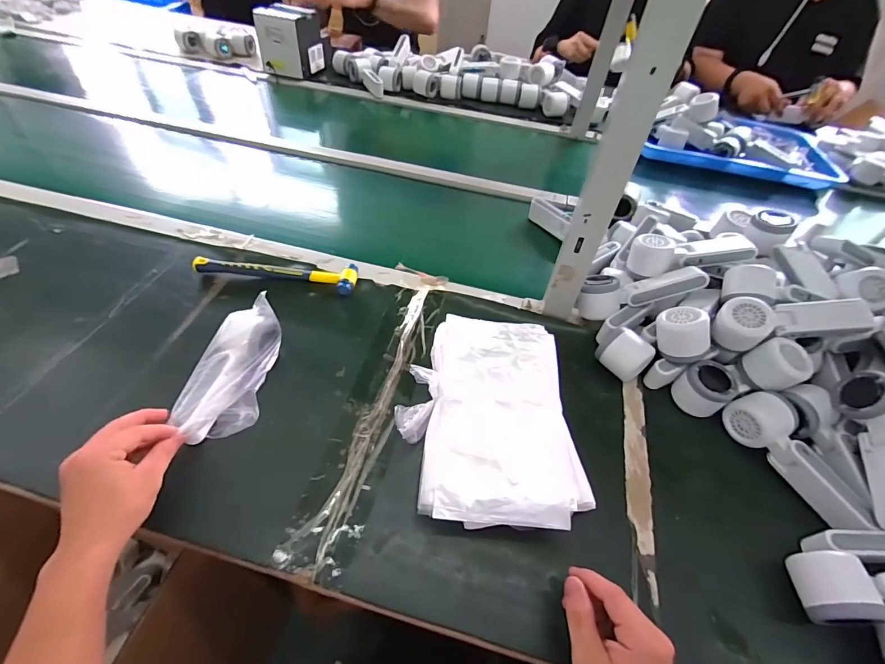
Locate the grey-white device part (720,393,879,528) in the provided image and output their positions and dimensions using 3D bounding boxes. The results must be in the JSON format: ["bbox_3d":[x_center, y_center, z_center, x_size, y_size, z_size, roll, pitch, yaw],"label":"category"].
[{"bbox_3d":[0.402,0.140,0.464,0.060,0.051,0.158,-19,54,-20],"label":"grey-white device part"}]

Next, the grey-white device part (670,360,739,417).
[{"bbox_3d":[0.336,0.071,0.523,0.056,0.050,0.057,-29,58,-27],"label":"grey-white device part"}]

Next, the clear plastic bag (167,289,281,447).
[{"bbox_3d":[-0.245,0.048,0.490,0.072,0.074,0.174,14,66,6],"label":"clear plastic bag"}]

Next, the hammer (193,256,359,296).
[{"bbox_3d":[-0.252,-0.098,0.634,0.241,0.022,0.057,9,50,3],"label":"hammer"}]

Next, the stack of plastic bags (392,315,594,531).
[{"bbox_3d":[0.051,0.098,0.472,0.186,0.074,0.238,-2,50,-7],"label":"stack of plastic bags"}]

